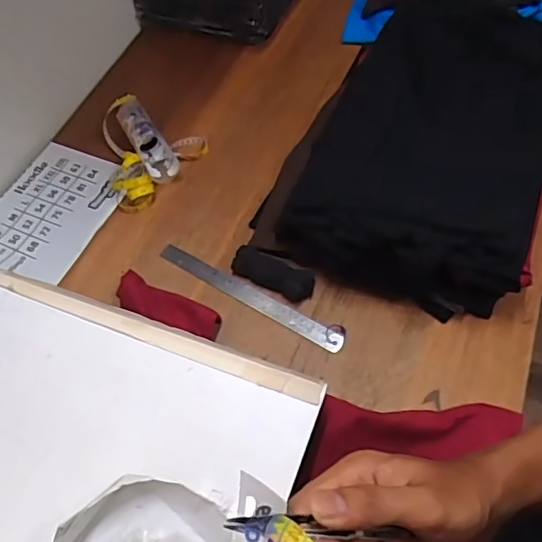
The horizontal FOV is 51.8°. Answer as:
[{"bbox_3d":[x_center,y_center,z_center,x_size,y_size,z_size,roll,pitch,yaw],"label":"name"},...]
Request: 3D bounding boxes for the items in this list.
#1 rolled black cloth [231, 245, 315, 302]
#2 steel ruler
[{"bbox_3d":[0.004,0.000,0.844,0.127,0.036,0.049,25,62,19],"label":"rolled black cloth"},{"bbox_3d":[-0.036,0.037,0.846,0.321,0.008,0.033,26,63,20],"label":"steel ruler"}]

